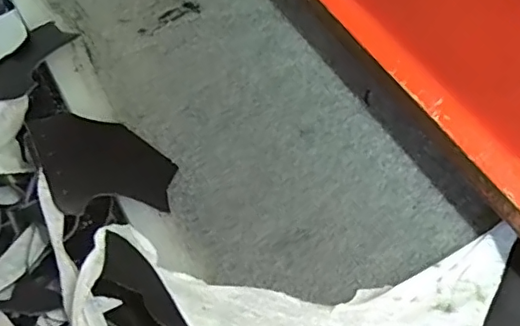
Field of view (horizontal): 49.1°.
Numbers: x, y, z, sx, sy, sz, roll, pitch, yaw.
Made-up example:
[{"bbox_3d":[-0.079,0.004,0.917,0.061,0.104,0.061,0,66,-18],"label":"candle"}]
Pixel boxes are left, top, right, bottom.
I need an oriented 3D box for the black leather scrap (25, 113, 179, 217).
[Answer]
[{"bbox_3d":[-0.138,-0.001,0.504,0.118,0.017,0.098,1,50,-18],"label":"black leather scrap"}]

